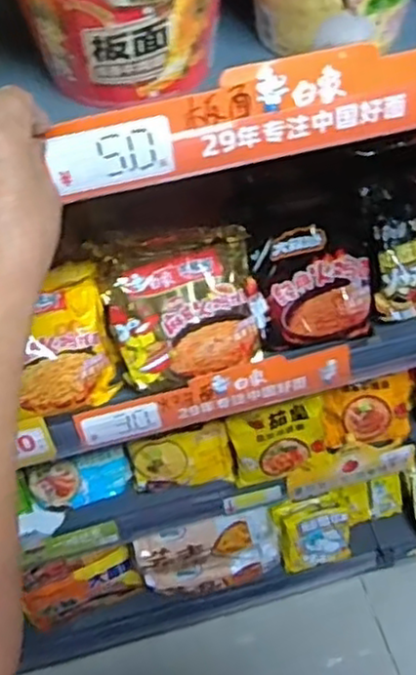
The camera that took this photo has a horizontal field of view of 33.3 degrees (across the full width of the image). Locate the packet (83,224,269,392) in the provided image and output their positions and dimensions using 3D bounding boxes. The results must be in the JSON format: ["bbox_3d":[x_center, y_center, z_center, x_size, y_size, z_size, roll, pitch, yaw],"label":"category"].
[{"bbox_3d":[-0.023,-0.034,0.699,0.151,0.153,0.046,-17,12,-6],"label":"packet"}]

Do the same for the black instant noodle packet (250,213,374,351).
[{"bbox_3d":[0.109,-0.060,0.734,0.123,0.131,0.042,-9,15,1],"label":"black instant noodle packet"}]

